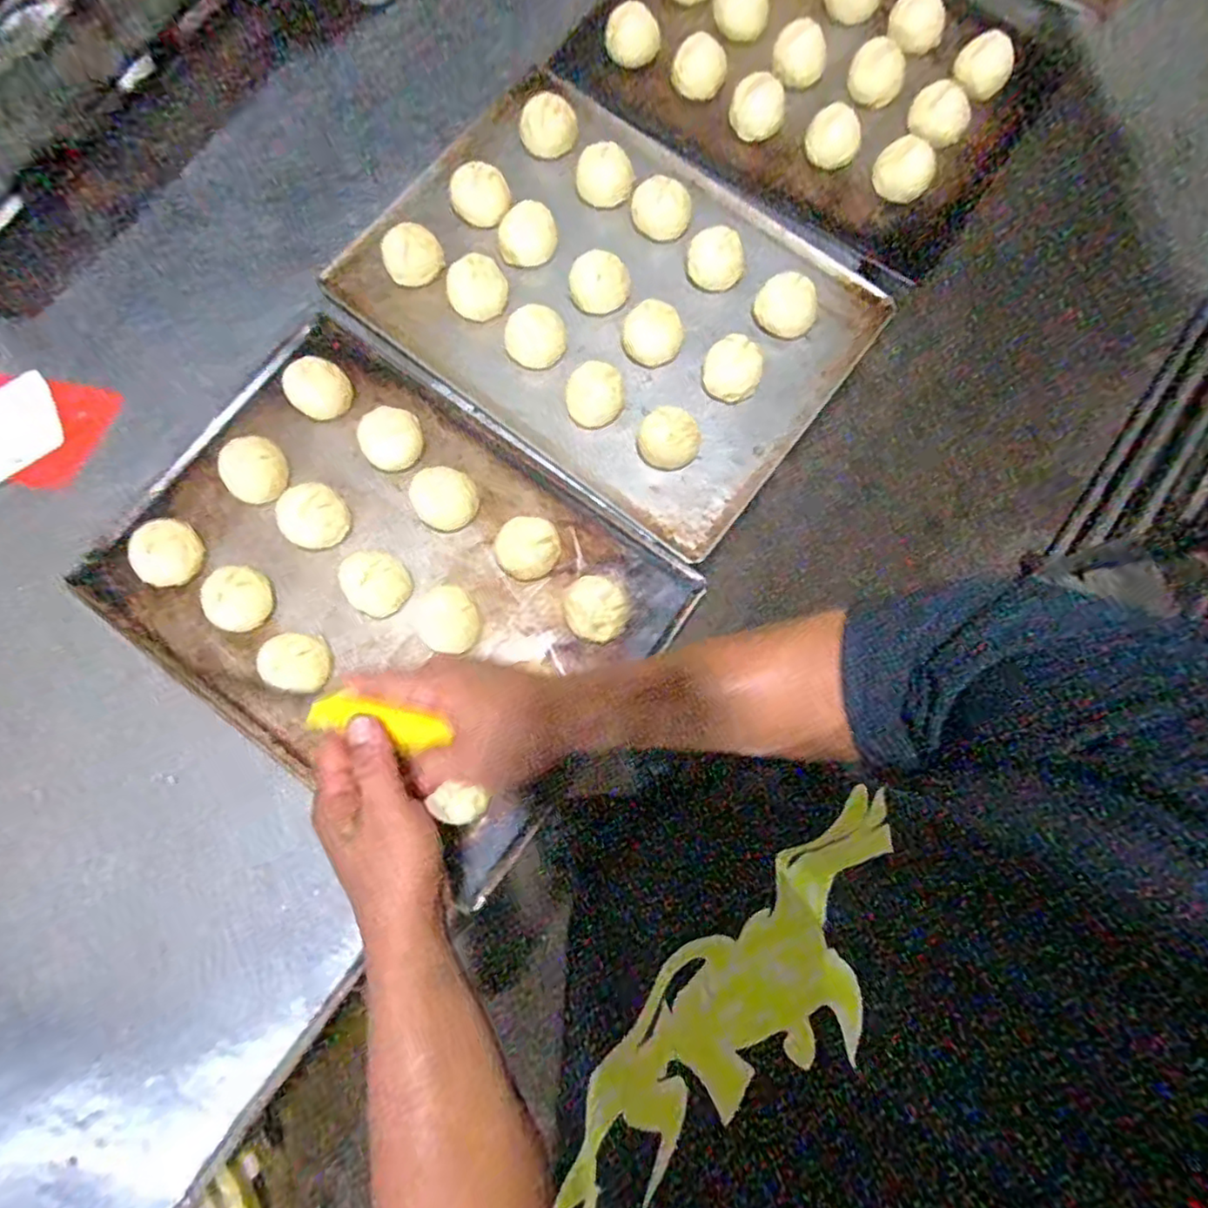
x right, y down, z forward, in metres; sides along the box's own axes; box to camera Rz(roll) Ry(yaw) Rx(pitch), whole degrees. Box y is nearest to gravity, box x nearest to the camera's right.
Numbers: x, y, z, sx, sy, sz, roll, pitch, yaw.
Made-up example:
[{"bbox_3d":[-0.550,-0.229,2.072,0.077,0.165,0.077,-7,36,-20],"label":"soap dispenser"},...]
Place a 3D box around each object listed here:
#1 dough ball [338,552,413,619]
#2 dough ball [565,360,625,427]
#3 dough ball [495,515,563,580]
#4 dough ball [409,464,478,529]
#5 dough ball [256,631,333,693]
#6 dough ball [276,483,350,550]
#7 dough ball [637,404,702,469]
[{"bbox_3d":[-0.190,-0.016,0.549,0.051,0.045,0.049,0,79,-1],"label":"dough ball"},{"bbox_3d":[-0.008,-0.189,0.586,0.049,0.034,0.051,0,79,-1],"label":"dough ball"},{"bbox_3d":[-0.066,-0.048,0.566,0.053,0.022,0.056,0,79,-1],"label":"dough ball"},{"bbox_3d":[-0.137,-0.090,0.566,0.051,0.036,0.049,0,79,-1],"label":"dough ball"},{"bbox_3d":[-0.248,0.046,0.535,0.055,0.046,0.049,11,79,1],"label":"dough ball"},{"bbox_3d":[-0.249,-0.077,0.558,0.052,0.045,0.056,0,79,-1],"label":"dough ball"},{"bbox_3d":[0.056,-0.143,0.576,0.052,0.038,0.049,0,79,-1],"label":"dough ball"}]

